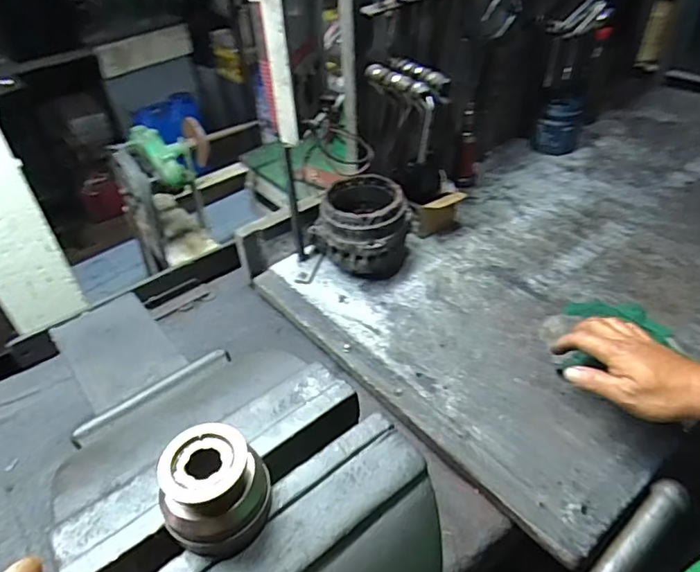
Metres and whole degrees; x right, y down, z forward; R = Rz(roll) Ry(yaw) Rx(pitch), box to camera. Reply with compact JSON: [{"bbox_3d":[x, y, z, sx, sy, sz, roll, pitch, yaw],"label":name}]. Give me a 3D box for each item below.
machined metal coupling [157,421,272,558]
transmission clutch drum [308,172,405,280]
[{"bbox_3d":[-0.073,0.111,0.291,0.051,0.046,0.051,-2,40,2],"label":"machined metal coupling"},{"bbox_3d":[0.016,-0.083,0.821,0.119,0.127,0.128,-2,40,2],"label":"transmission clutch drum"}]

